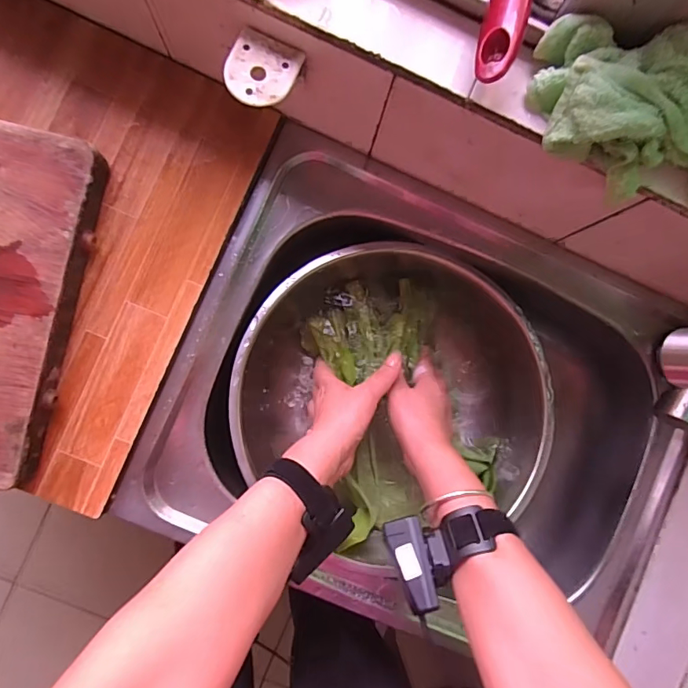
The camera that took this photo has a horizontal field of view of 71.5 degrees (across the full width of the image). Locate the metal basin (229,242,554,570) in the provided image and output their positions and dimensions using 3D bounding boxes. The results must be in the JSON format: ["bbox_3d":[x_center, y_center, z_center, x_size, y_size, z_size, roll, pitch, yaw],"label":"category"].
[{"bbox_3d":[0.049,0.049,0.516,0.320,0.090,0.299,0,88,-4],"label":"metal basin"}]

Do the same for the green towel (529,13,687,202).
[{"bbox_3d":[0.196,-0.141,0.300,0.164,0.052,0.072,31,86,-3],"label":"green towel"}]

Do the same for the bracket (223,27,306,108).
[{"bbox_3d":[-0.059,-0.194,0.340,0.048,0.004,0.051,21,82,-6],"label":"bracket"}]

